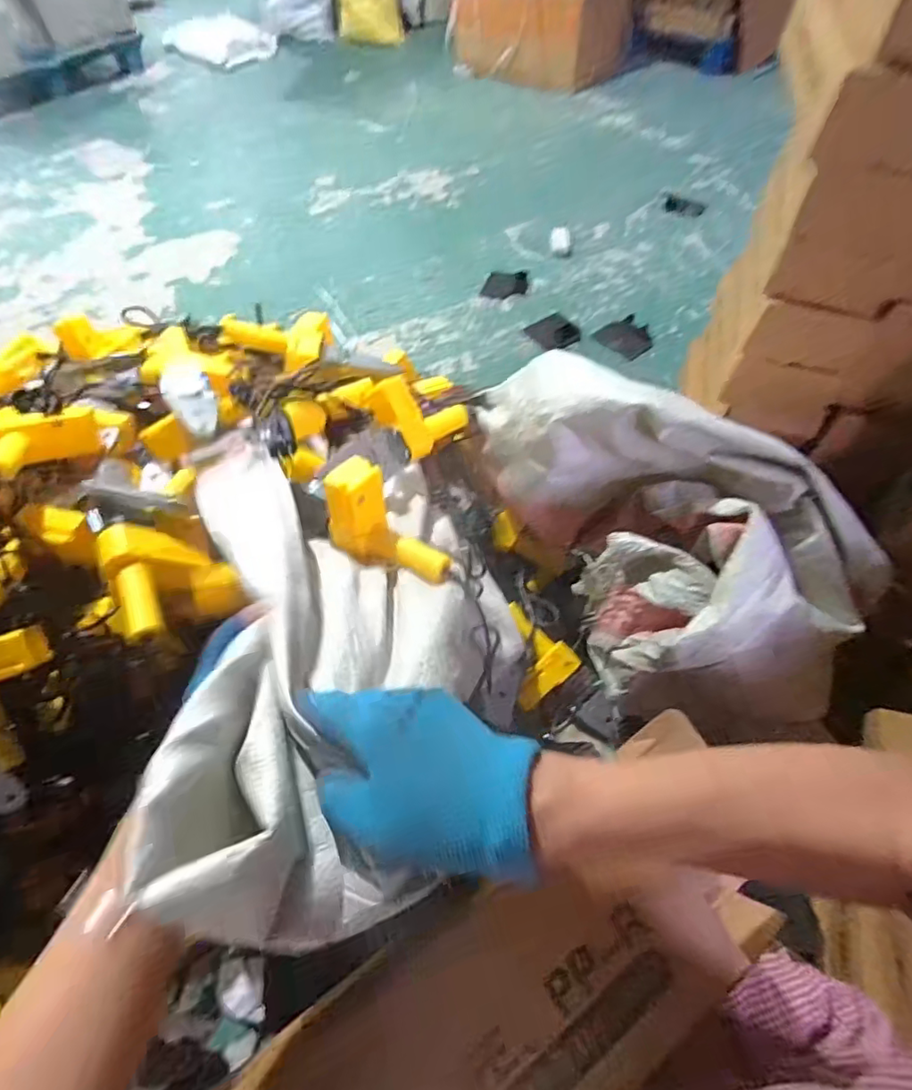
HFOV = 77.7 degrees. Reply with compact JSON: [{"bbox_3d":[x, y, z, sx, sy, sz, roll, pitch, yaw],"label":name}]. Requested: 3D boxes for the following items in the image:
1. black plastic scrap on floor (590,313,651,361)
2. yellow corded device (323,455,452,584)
[{"bbox_3d":[0.425,-0.535,1.432,0.098,0.040,0.126,-36,61,-20],"label":"black plastic scrap on floor"},{"bbox_3d":[-0.078,-0.016,0.617,0.142,0.093,0.070,37,65,24],"label":"yellow corded device"}]

